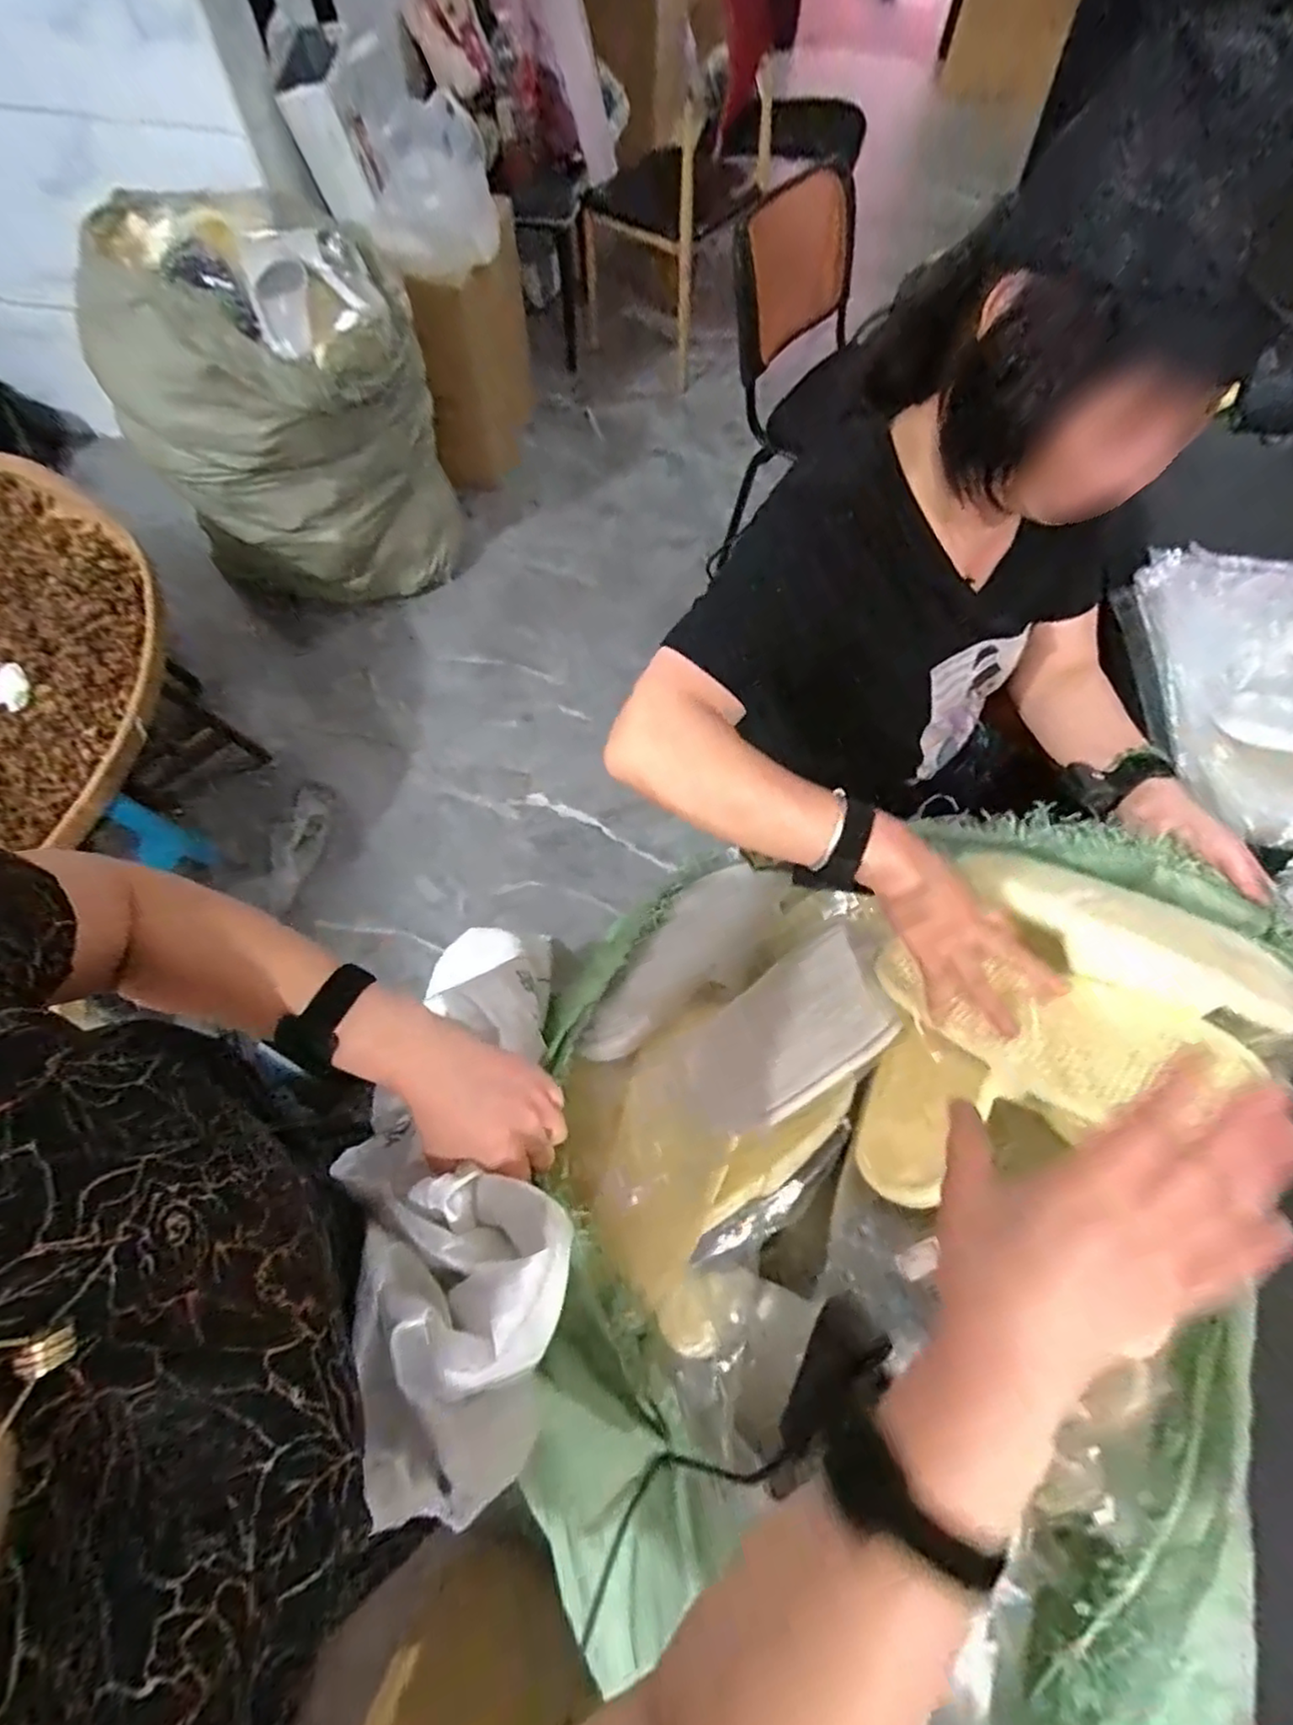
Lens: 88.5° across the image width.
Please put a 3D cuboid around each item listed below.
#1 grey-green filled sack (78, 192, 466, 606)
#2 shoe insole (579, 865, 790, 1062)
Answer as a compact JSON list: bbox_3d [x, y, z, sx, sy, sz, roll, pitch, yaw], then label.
[{"bbox_3d":[-0.783,-0.917,1.488,0.526,0.818,0.594,-33,71,-15],"label":"grey-green filled sack"},{"bbox_3d":[0.046,0.092,0.634,0.107,0.024,0.274,42,57,16],"label":"shoe insole"}]

